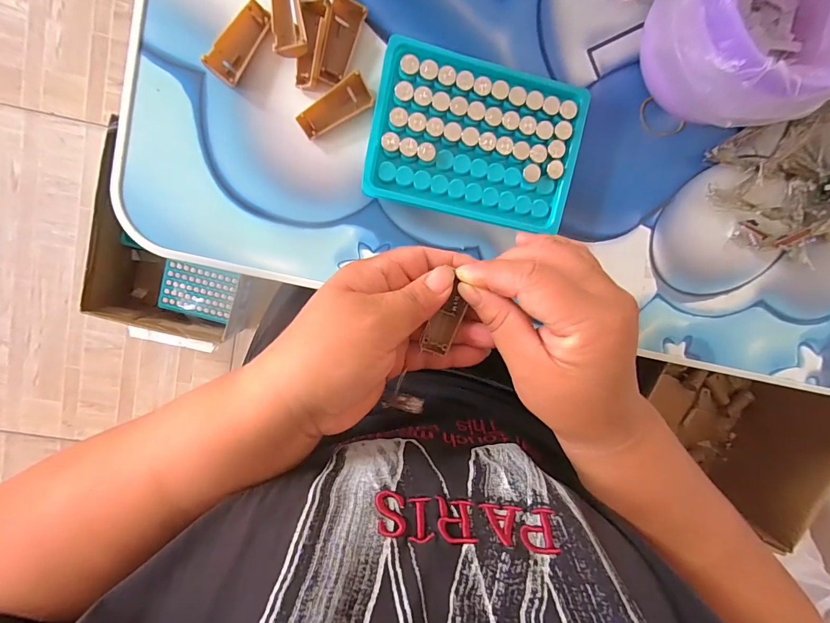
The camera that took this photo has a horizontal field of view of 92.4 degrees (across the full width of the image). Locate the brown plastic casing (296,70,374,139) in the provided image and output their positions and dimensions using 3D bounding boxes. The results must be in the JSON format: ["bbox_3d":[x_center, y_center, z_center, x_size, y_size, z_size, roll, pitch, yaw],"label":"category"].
[{"bbox_3d":[-0.051,-0.131,0.255,0.049,0.013,0.019,-31,99,-1],"label":"brown plastic casing"}]

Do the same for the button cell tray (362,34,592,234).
[{"bbox_3d":[0.040,-0.115,0.259,0.132,0.022,0.104,10,97,-7],"label":"button cell tray"}]

